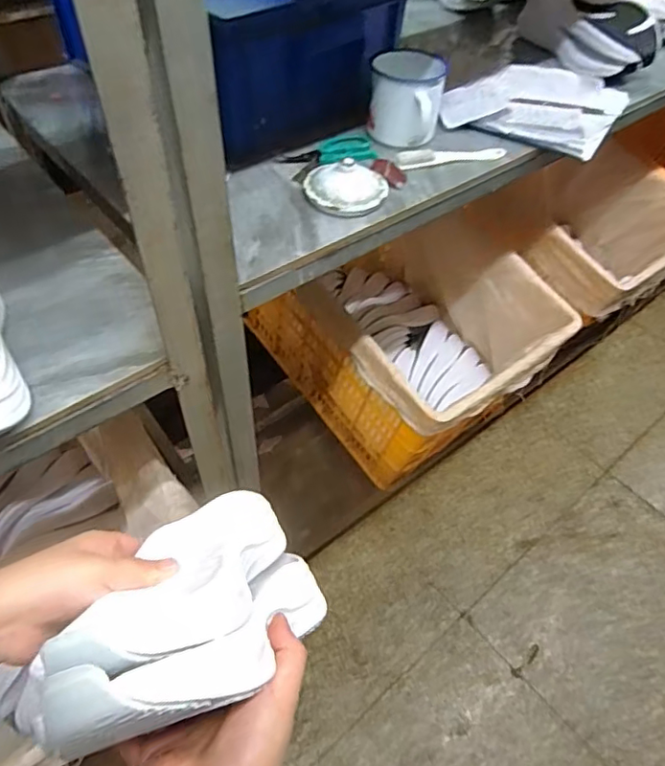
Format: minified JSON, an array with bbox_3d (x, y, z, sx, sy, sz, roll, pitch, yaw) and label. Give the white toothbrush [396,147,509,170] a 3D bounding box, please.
[{"bbox_3d":[0.167,-0.317,0.792,0.159,0.007,0.026,-9,52,-13],"label":"white toothbrush"}]

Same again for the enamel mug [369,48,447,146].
[{"bbox_3d":[0.100,-0.392,0.798,0.100,0.086,0.106,12,51,5],"label":"enamel mug"}]

